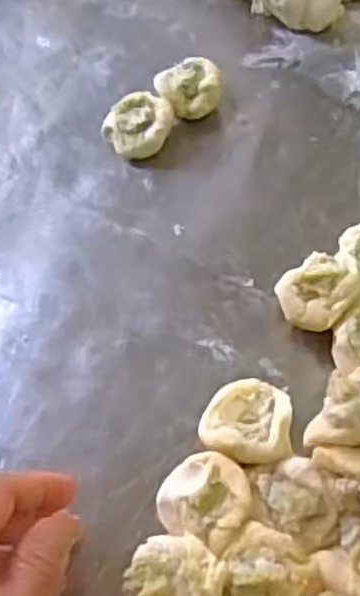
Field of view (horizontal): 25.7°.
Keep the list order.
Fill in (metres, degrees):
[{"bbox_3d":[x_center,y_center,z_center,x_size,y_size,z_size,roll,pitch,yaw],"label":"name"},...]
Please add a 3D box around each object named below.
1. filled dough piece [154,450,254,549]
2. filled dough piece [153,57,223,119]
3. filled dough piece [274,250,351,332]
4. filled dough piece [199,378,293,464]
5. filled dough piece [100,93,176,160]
[{"bbox_3d":[0.013,0.103,0.404,0.045,0.027,0.043,-1,54,1],"label":"filled dough piece"},{"bbox_3d":[0.006,-0.152,0.579,0.045,0.026,0.042,-1,54,1],"label":"filled dough piece"},{"bbox_3d":[0.079,-0.002,0.472,0.039,0.034,0.046,22,58,16],"label":"filled dough piece"},{"bbox_3d":[0.035,0.067,0.427,0.047,0.030,0.052,2,54,3],"label":"filled dough piece"},{"bbox_3d":[-0.030,-0.122,0.566,0.048,0.027,0.045,-1,54,1],"label":"filled dough piece"}]

